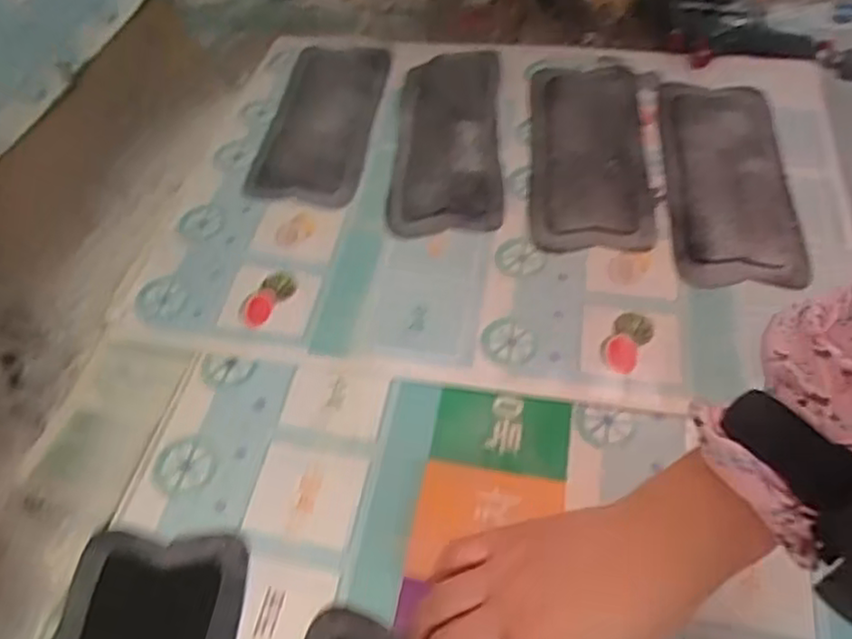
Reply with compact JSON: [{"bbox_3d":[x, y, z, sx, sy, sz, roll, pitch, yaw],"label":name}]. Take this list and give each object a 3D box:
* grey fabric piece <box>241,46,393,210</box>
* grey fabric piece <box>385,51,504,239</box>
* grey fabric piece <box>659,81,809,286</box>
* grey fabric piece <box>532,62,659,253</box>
[{"bbox_3d":[-0.096,-0.186,0.637,0.088,0.013,0.203,6,58,9],"label":"grey fabric piece"},{"bbox_3d":[0.018,-0.162,0.611,0.094,0.019,0.216,-1,57,4],"label":"grey fabric piece"},{"bbox_3d":[0.243,-0.116,0.566,0.095,0.013,0.220,2,57,6],"label":"grey fabric piece"},{"bbox_3d":[0.138,-0.142,0.593,0.095,0.010,0.212,1,57,5],"label":"grey fabric piece"}]

